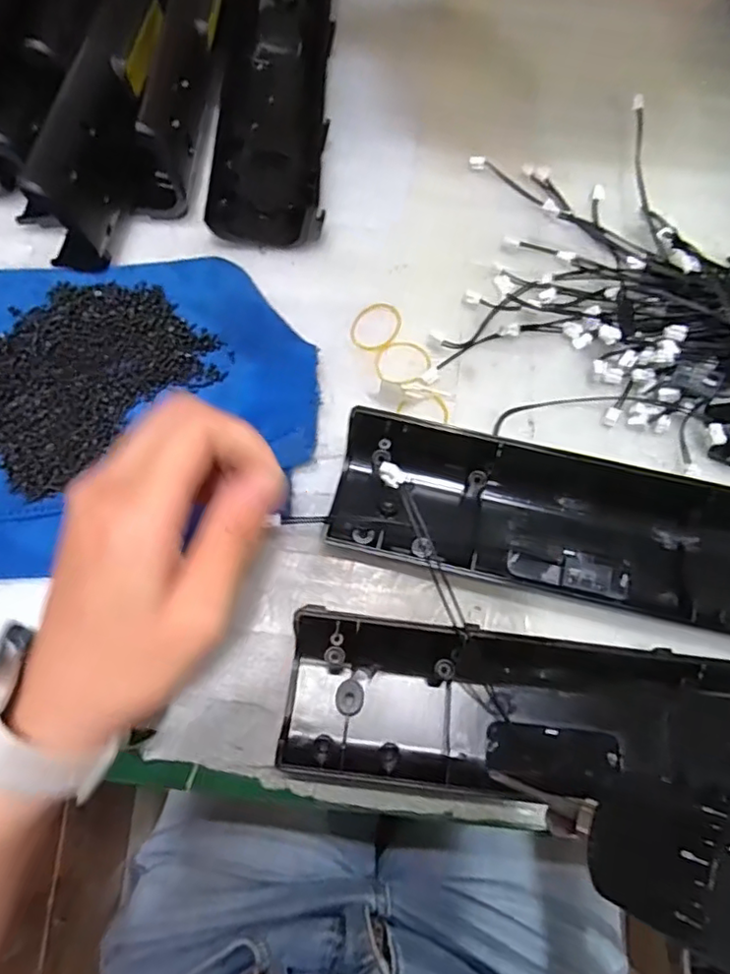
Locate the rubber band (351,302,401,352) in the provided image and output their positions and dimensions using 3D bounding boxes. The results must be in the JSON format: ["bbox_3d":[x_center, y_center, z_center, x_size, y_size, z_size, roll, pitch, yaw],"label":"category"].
[{"bbox_3d":[0.007,-0.093,0.350,0.025,0.004,0.033,30,76,-3],"label":"rubber band"}]

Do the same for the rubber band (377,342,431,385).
[{"bbox_3d":[0.022,-0.071,0.344,0.030,0.005,0.028,0,71,0],"label":"rubber band"}]

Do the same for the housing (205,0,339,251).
[{"bbox_3d":[-0.057,-0.264,0.397,0.069,0.035,0.242,1,71,0],"label":"housing"}]

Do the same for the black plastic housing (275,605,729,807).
[{"bbox_3d":[0.088,0.103,0.270,0.244,0.031,0.071,7,71,1],"label":"black plastic housing"}]

